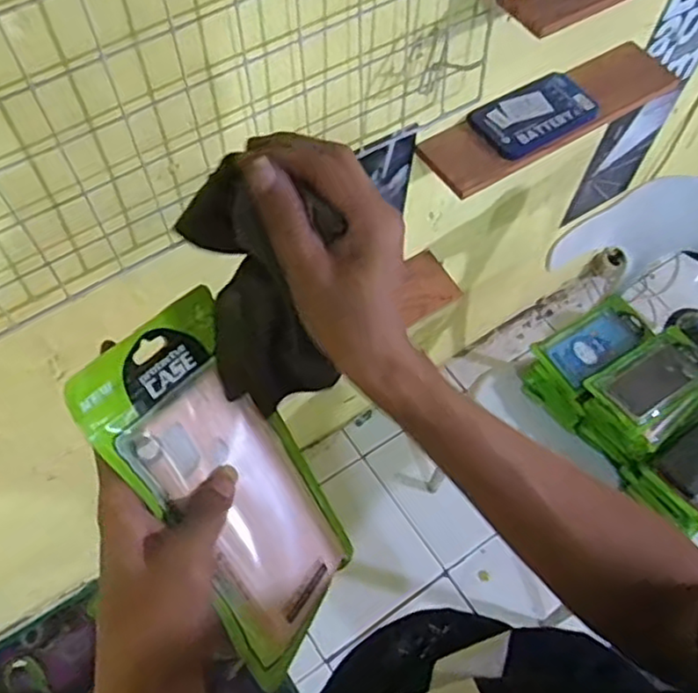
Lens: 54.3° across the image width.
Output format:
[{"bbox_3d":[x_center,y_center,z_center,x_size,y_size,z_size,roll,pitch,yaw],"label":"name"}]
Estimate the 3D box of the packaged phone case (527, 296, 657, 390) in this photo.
[{"bbox_3d":[0.410,-0.008,1.138,0.205,0.024,0.097,-29,66,-18],"label":"packaged phone case"}]

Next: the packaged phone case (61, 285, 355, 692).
[{"bbox_3d":[-0.065,0.078,0.389,0.107,0.008,0.204,-46,115,-45],"label":"packaged phone case"}]

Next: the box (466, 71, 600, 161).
[{"bbox_3d":[0.250,-0.312,0.912,0.172,0.023,0.089,-28,66,-18],"label":"box"}]

